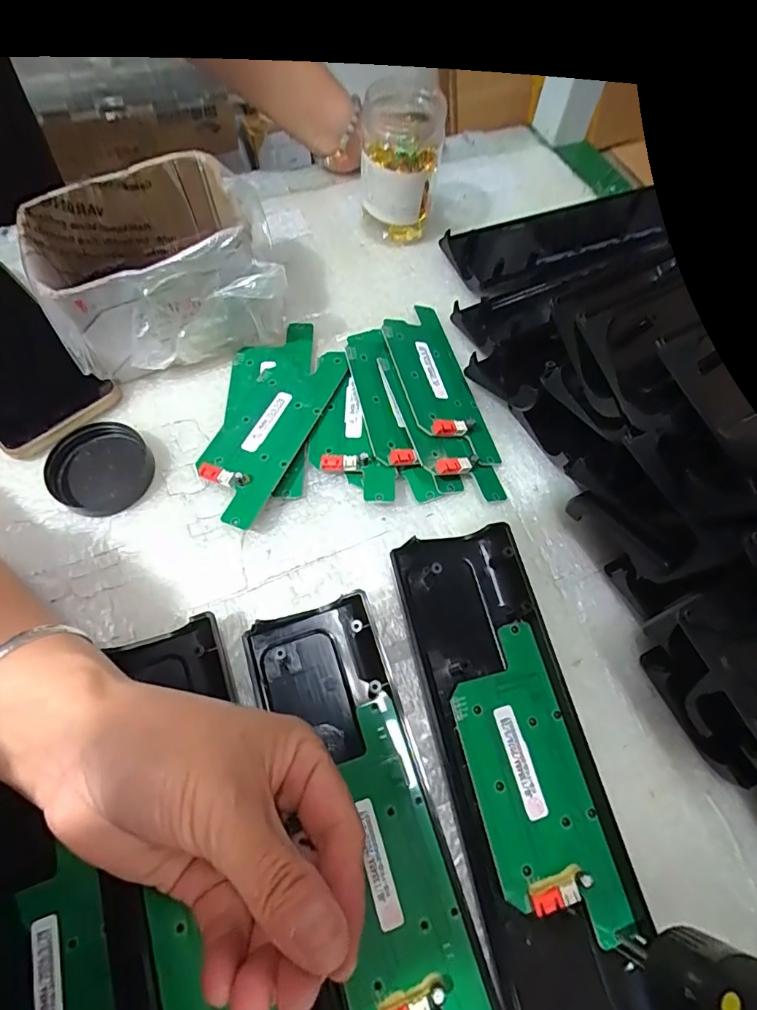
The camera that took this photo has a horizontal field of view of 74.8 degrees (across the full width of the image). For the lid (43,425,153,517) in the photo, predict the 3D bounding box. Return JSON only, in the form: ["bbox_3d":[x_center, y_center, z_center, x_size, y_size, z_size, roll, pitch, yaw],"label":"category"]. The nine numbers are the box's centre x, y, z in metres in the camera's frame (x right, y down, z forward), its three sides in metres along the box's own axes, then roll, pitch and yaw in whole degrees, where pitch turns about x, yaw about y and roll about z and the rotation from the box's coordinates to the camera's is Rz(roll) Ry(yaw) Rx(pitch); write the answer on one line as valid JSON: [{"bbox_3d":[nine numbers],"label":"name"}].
[{"bbox_3d":[-0.168,-0.022,0.302,0.057,0.013,0.056,1,66,-1],"label":"lid"}]

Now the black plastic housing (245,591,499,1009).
[{"bbox_3d":[-0.001,0.166,0.220,0.067,0.018,0.244,-17,68,-9],"label":"black plastic housing"}]

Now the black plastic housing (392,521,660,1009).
[{"bbox_3d":[0.072,0.131,0.238,0.071,0.019,0.246,-12,67,-7],"label":"black plastic housing"}]

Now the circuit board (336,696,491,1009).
[{"bbox_3d":[0.003,0.164,0.220,0.051,0.015,0.135,-17,68,-9],"label":"circuit board"}]

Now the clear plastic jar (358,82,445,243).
[{"bbox_3d":[0.016,-0.256,0.373,0.057,0.079,0.056,1,66,-1],"label":"clear plastic jar"}]

